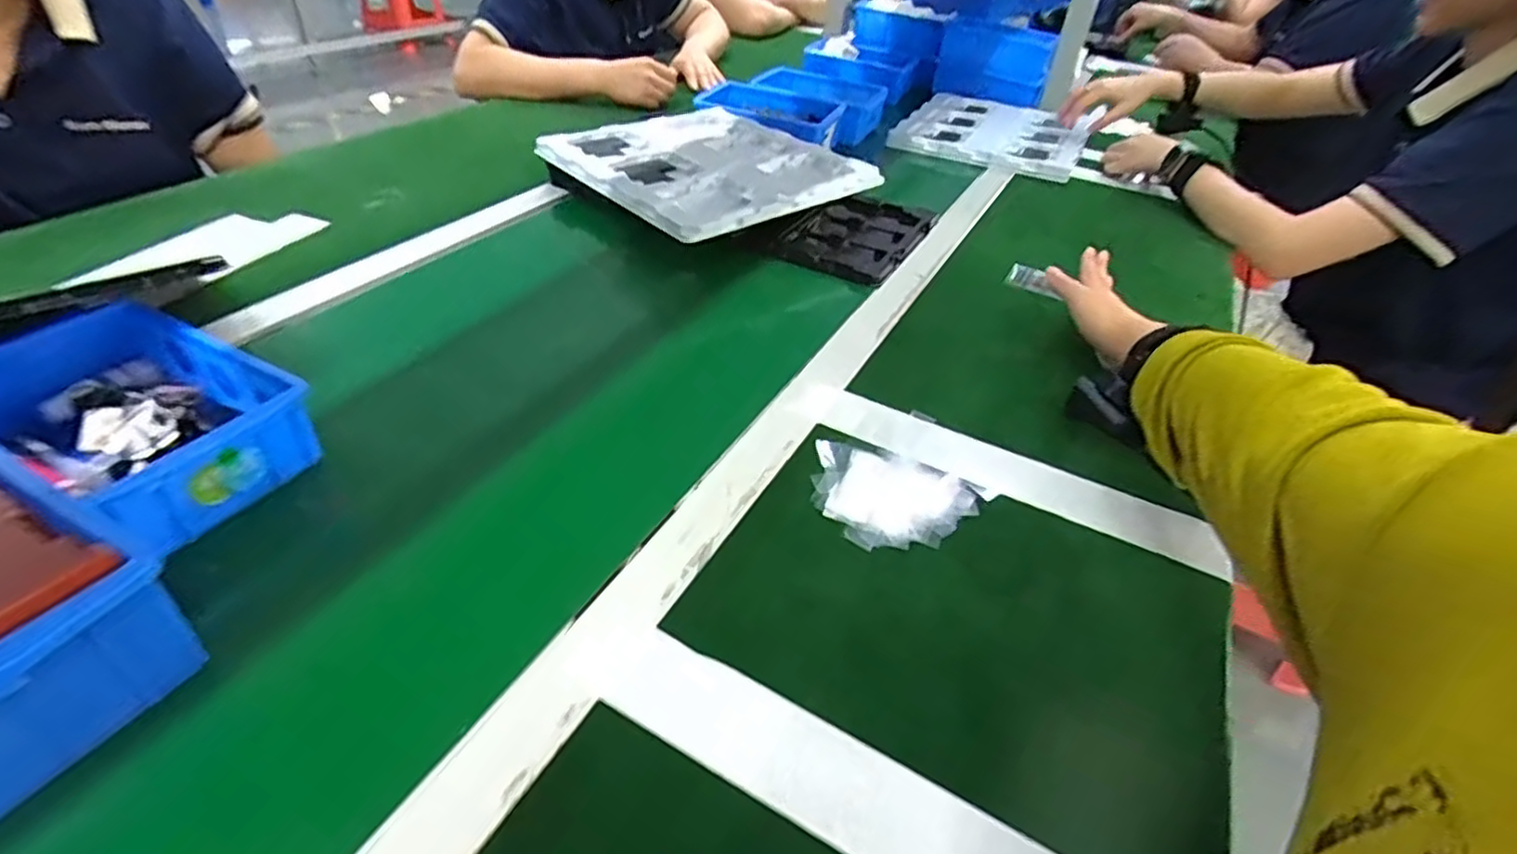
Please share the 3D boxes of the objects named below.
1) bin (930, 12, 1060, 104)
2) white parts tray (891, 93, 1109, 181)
[{"bbox_3d":[0.436,-0.678,1.311,0.198,0.099,0.151,15,40,11],"label":"bin"},{"bbox_3d":[0.393,-0.490,1.178,0.275,0.024,0.311,22,42,19],"label":"white parts tray"}]

